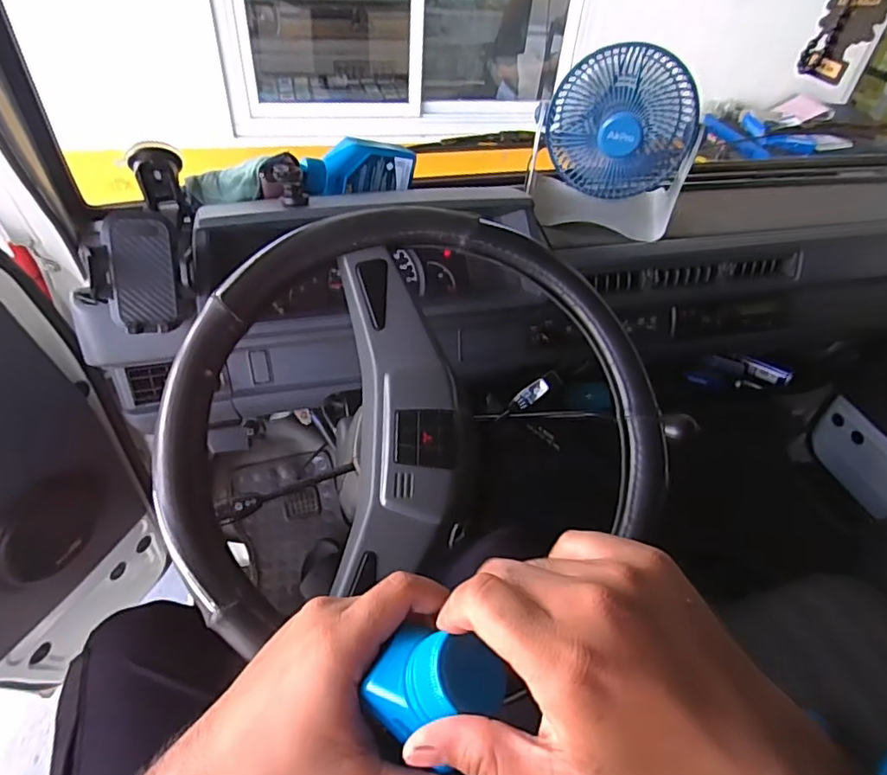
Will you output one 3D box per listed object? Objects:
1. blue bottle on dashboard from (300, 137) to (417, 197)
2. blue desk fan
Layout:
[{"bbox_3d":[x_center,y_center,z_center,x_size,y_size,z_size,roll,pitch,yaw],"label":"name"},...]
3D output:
[{"bbox_3d":[-0.106,-0.279,0.703,0.147,0.059,0.040,-16,48,-22],"label":"blue bottle on dashboard"},{"bbox_3d":[0.216,-0.304,0.701,0.188,0.183,0.117,24,46,18],"label":"blue desk fan"}]

